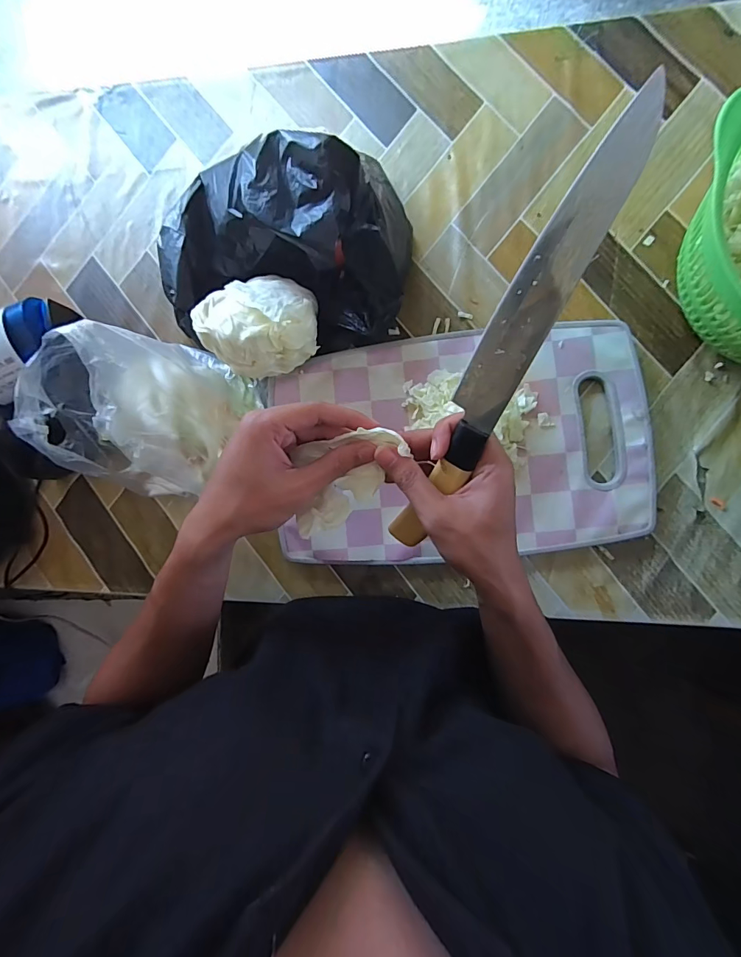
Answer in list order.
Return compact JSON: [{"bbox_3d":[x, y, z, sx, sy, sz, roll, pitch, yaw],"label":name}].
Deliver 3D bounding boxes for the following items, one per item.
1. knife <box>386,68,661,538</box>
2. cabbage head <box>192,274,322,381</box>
[{"bbox_3d":[0.073,-0.057,0.258,0.031,0.017,0.283,28,124,8],"label":"knife"},{"bbox_3d":[-0.102,-0.148,0.397,0.102,0.078,0.095,0,88,7],"label":"cabbage head"}]

